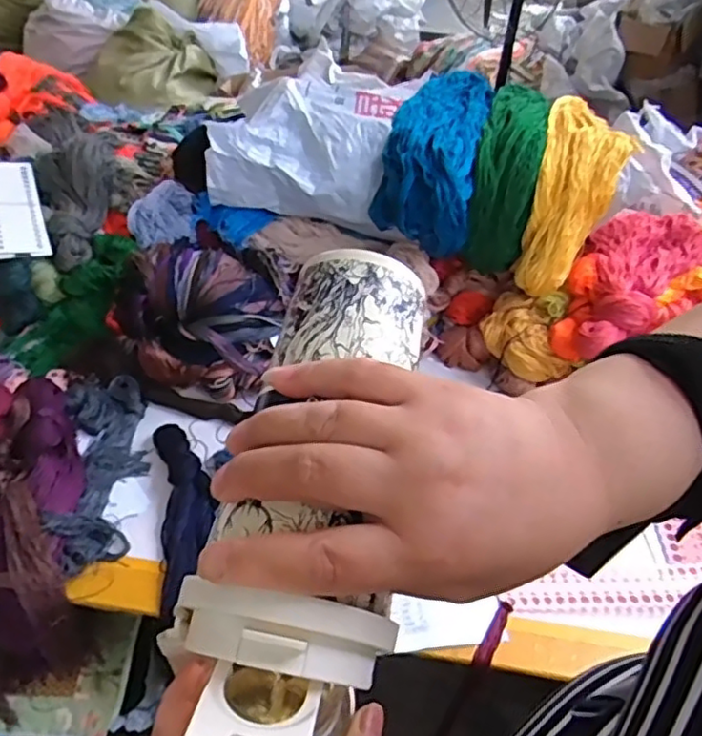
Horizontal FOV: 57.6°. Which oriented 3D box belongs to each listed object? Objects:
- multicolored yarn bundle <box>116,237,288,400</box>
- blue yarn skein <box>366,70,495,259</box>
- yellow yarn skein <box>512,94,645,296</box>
[{"bbox_3d":[-0.223,-0.080,0.973,0.252,0.163,0.147,6,43,0],"label":"multicolored yarn bundle"},{"bbox_3d":[0.149,-0.383,1.072,0.156,0.120,0.390,14,61,8],"label":"blue yarn skein"},{"bbox_3d":[0.377,-0.311,1.071,0.144,0.112,0.397,18,81,12],"label":"yellow yarn skein"}]

